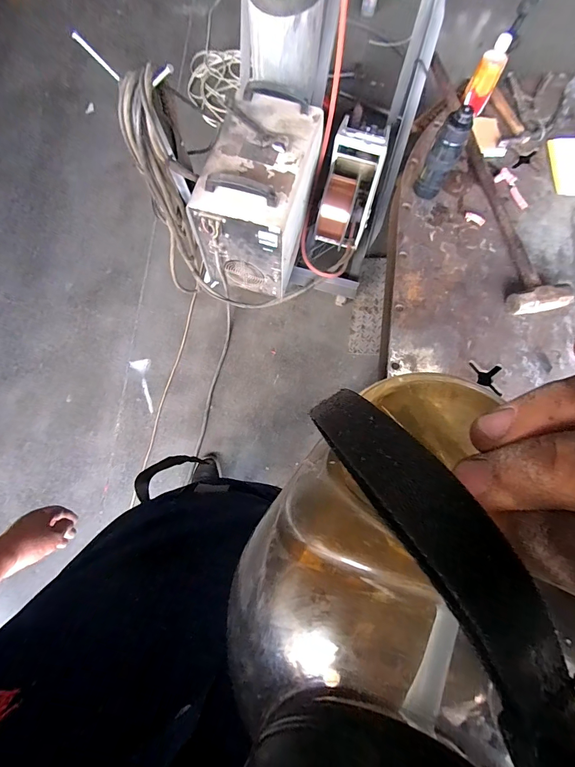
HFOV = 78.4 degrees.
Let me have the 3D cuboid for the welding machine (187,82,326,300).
[{"bbox_3d":[-0.083,-0.644,1.214,0.295,0.397,0.480,18,78,3],"label":"welding machine"}]

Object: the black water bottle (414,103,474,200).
[{"bbox_3d":[0.424,-0.619,0.955,0.078,0.233,0.080,32,79,6],"label":"black water bottle"}]

